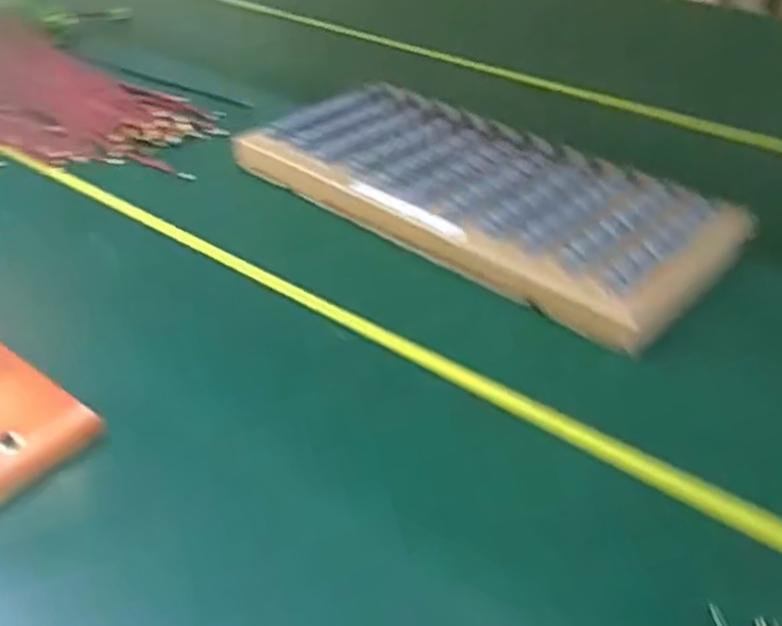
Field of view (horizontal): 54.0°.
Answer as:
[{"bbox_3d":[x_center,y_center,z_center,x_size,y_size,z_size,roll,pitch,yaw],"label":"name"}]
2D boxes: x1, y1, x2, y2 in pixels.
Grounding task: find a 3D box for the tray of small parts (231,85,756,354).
[{"bbox_3d":[0.062,-0.093,0.579,0.367,0.048,0.171,29,42,32],"label":"tray of small parts"}]

